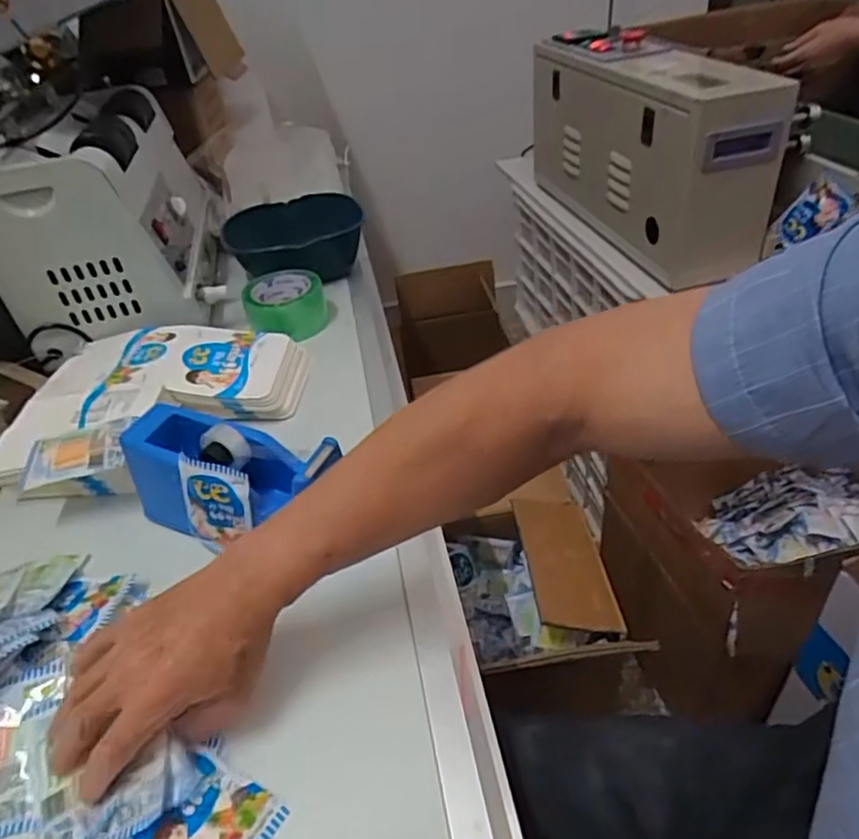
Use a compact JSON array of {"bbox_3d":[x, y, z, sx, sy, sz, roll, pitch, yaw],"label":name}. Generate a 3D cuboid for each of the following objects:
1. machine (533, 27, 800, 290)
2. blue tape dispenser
[{"bbox_3d":[0.317,-0.468,1.056,0.163,0.240,0.611,-12,38,-6],"label":"machine"},{"bbox_3d":[-0.165,0.054,0.552,0.186,0.097,0.065,9,41,21],"label":"blue tape dispenser"}]

